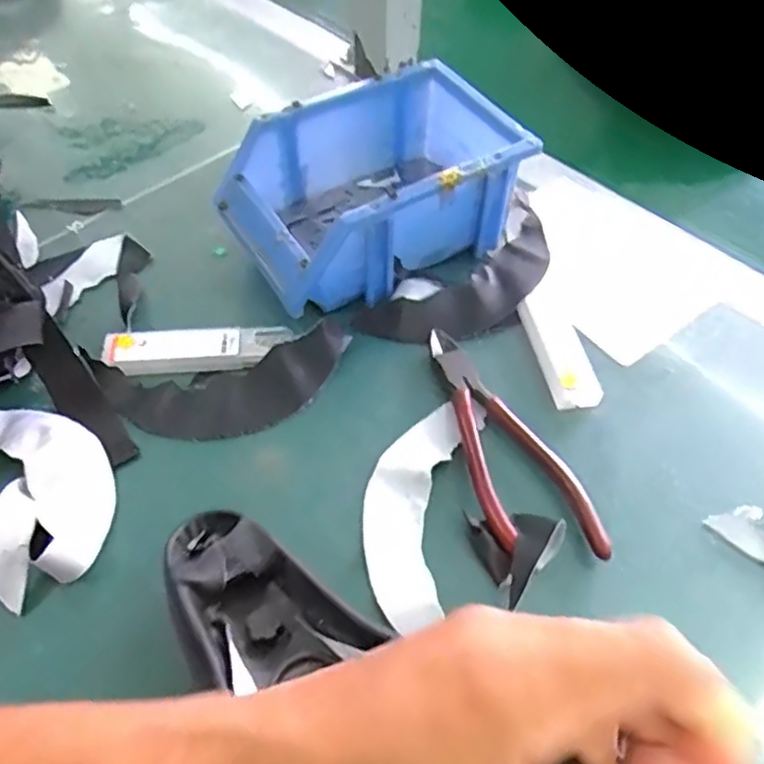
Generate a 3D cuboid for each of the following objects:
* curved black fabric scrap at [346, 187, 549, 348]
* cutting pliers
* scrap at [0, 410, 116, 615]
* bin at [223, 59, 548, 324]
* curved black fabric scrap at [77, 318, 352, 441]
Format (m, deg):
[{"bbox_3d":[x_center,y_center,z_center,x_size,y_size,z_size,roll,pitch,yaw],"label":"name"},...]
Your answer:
[{"bbox_3d":[0.064,-0.069,0.433,0.167,0.013,0.071,-37,63,-26],"label":"curved black fabric scrap"},{"bbox_3d":[0.068,0.029,0.366,0.055,0.011,0.151,-10,54,-9],"label":"cutting pliers"},{"bbox_3d":[-0.181,0.045,0.341,0.068,0.024,0.127,-30,59,-21],"label":"scrap"},{"bbox_3d":[-0.006,-0.123,0.433,0.174,0.078,0.116,-28,58,-20],"label":"bin"},{"bbox_3d":[-0.094,0.000,0.384,0.147,0.010,0.067,-5,54,-5],"label":"curved black fabric scrap"}]

